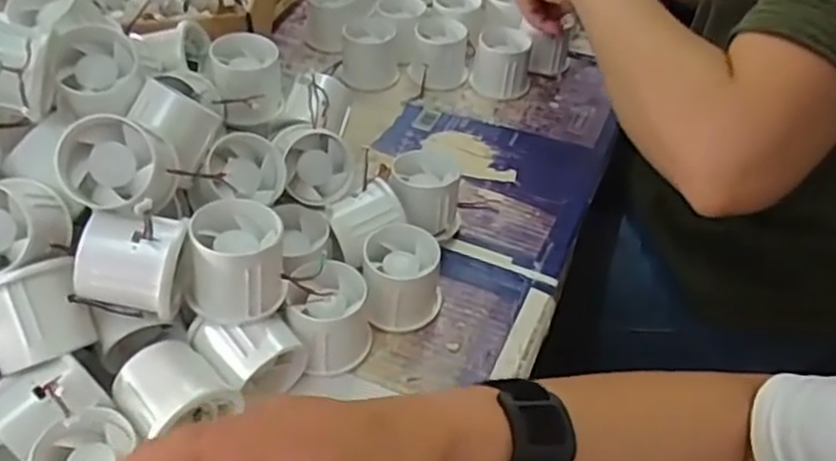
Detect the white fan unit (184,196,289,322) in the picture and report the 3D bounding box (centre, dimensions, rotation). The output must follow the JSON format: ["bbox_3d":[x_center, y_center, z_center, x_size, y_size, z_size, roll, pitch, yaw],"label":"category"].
[{"bbox_3d":[-0.106,0.017,0.420,0.058,0.051,0.056,-8,45,-13],"label":"white fan unit"}]

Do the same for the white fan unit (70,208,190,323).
[{"bbox_3d":[-0.157,0.017,0.405,0.056,0.045,0.056,7,71,-20],"label":"white fan unit"}]

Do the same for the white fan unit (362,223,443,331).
[{"bbox_3d":[-0.011,0.032,0.491,0.052,0.048,0.052,-2,44,-7],"label":"white fan unit"}]

